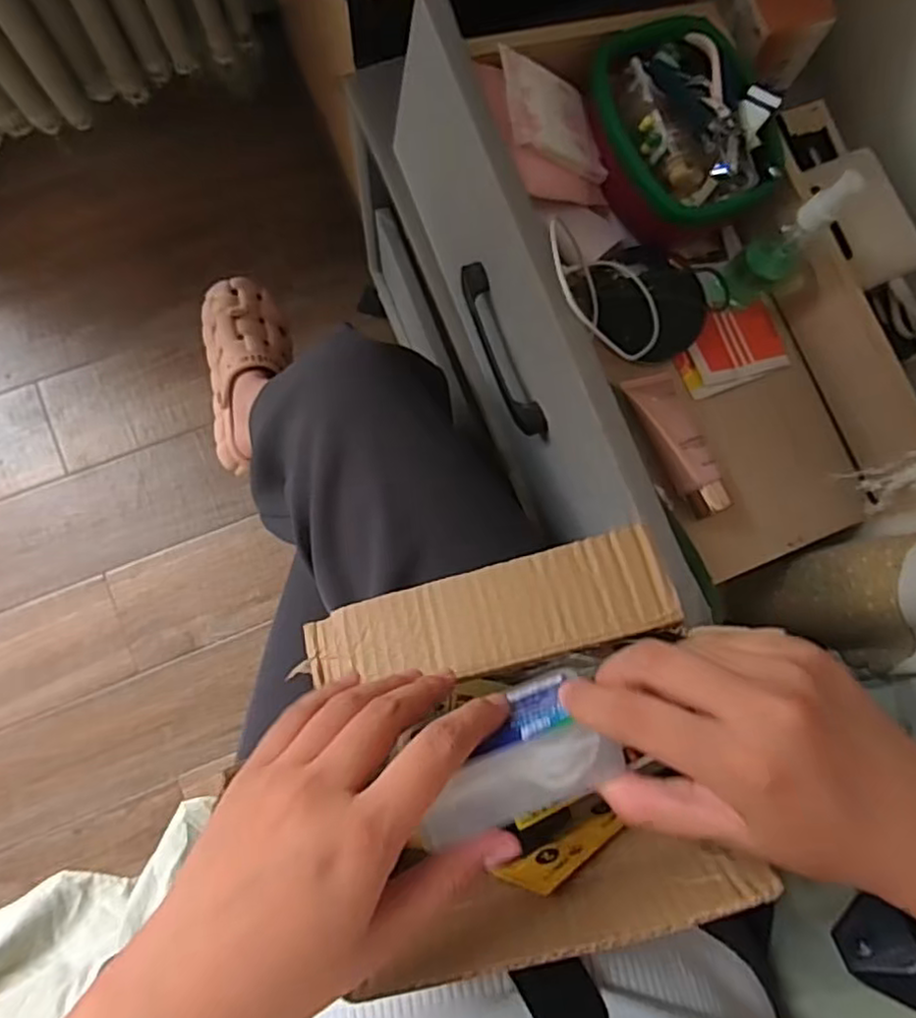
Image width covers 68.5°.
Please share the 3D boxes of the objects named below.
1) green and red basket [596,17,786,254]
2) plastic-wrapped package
[{"bbox_3d":[0.167,-0.286,0.520,0.112,0.080,0.156,-23,83,-11],"label":"green and red basket"},{"bbox_3d":[0.020,0.095,0.257,0.074,0.032,0.038,-20,84,-6],"label":"plastic-wrapped package"}]

